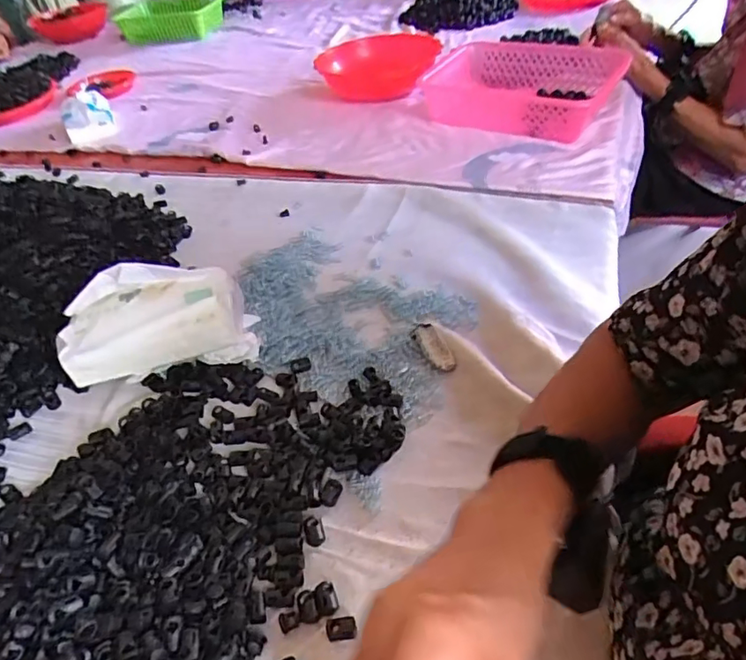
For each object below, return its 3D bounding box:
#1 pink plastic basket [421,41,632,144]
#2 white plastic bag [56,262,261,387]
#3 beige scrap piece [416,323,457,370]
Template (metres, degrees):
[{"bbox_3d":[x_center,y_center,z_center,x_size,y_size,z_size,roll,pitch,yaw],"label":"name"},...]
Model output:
[{"bbox_3d":[0.261,-0.433,0.949,0.316,0.068,0.272,17,48,24],"label":"pink plastic basket"},{"bbox_3d":[-0.215,-0.008,0.543,0.179,0.099,0.072,-11,43,-4],"label":"white plastic bag"},{"bbox_3d":[0.062,0.016,0.540,0.023,0.009,0.062,-20,44,-13],"label":"beige scrap piece"}]

